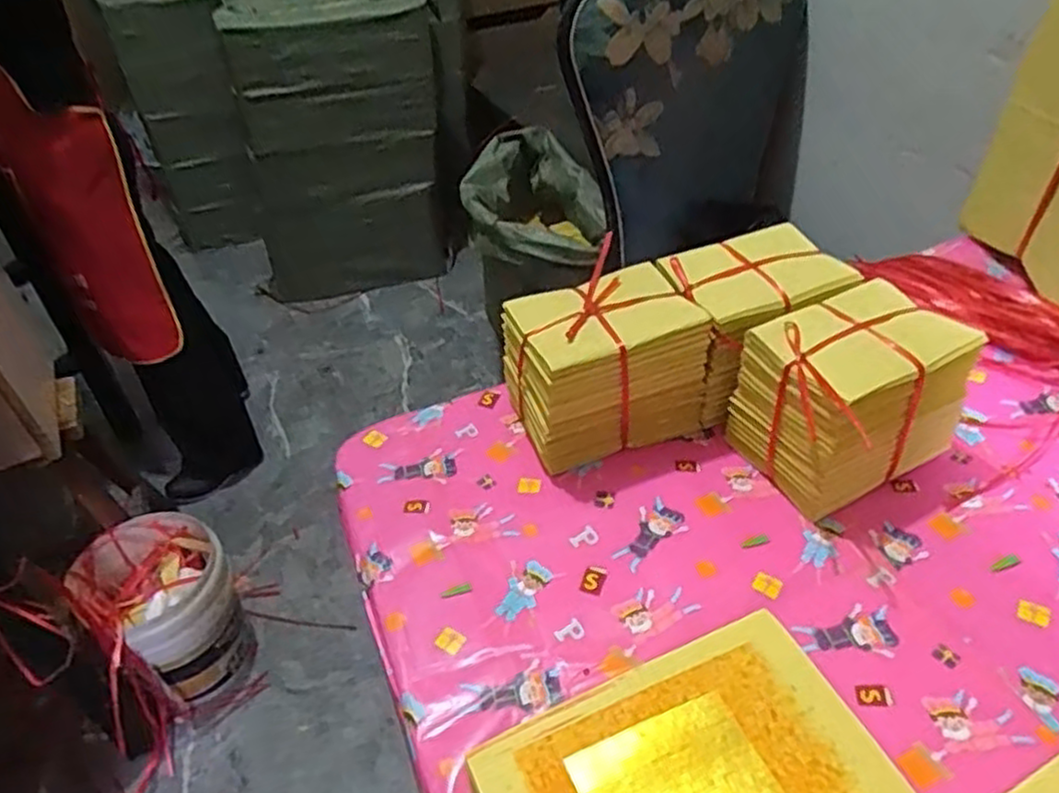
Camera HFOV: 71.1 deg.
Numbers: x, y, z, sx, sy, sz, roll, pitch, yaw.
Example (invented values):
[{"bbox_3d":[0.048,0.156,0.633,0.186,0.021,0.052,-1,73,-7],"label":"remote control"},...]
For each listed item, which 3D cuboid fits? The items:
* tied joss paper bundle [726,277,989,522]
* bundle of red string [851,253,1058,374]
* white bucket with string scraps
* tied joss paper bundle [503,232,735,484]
[{"bbox_3d":[0.283,0.001,0.667,0.163,0.138,0.122,-22,44,-18],"label":"tied joss paper bundle"},{"bbox_3d":[0.548,-0.082,0.804,0.135,0.047,0.388,-28,47,-24],"label":"bundle of red string"},{"bbox_3d":[-0.652,0.402,1.381,0.259,0.273,0.227,32,53,34],"label":"white bucket with string scraps"},{"bbox_3d":[0.082,-0.030,0.716,0.193,0.142,0.111,-14,42,-10],"label":"tied joss paper bundle"}]

